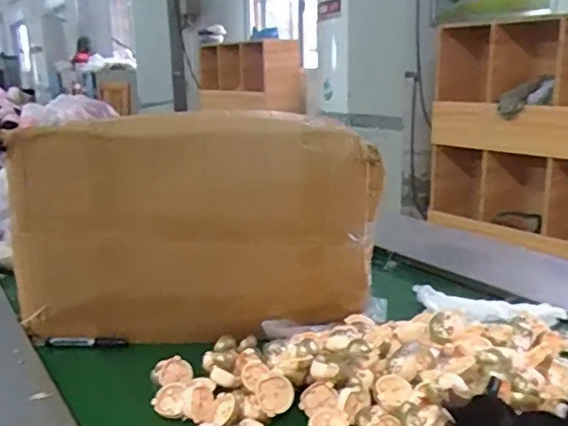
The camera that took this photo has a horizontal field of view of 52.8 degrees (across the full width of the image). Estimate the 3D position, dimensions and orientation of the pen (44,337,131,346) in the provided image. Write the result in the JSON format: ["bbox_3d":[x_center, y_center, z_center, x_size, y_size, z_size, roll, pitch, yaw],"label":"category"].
[{"bbox_3d":[-0.336,0.221,0.983,0.136,0.014,0.012,-2,15,-1],"label":"pen"}]

